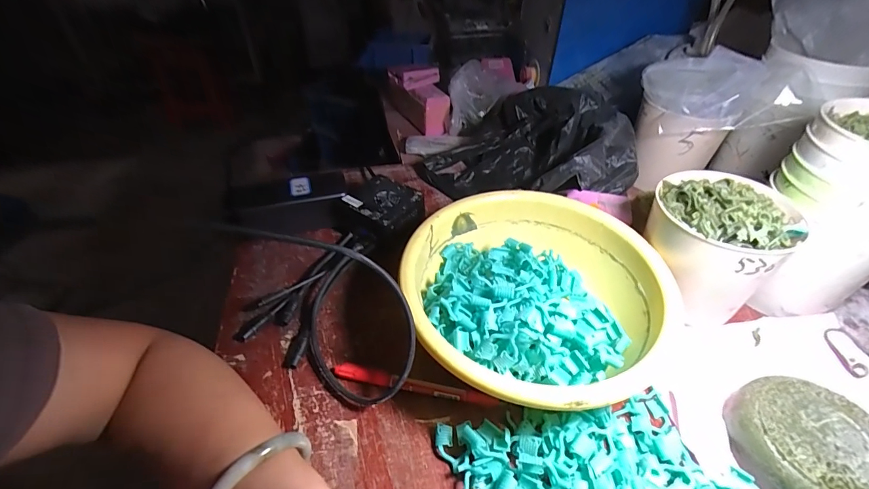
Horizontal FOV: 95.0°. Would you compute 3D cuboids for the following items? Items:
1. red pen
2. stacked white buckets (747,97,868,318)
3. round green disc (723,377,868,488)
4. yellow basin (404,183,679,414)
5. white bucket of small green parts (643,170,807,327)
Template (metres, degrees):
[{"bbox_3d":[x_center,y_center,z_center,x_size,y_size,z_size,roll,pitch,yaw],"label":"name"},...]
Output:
[{"bbox_3d":[-0.018,0.120,0.341,0.141,0.012,0.014,8,43,9],"label":"red pen"},{"bbox_3d":[0.363,-0.023,0.363,0.100,0.175,0.112,-26,48,-26],"label":"stacked white buckets"},{"bbox_3d":[0.276,0.150,0.292,0.096,0.029,0.094,0,42,0],"label":"round green disc"},{"bbox_3d":[0.090,0.048,0.366,0.236,0.077,0.218,0,42,0],"label":"yellow basin"},{"bbox_3d":[0.252,0.002,0.373,0.104,0.119,0.097,0,42,0],"label":"white bucket of small green parts"}]

